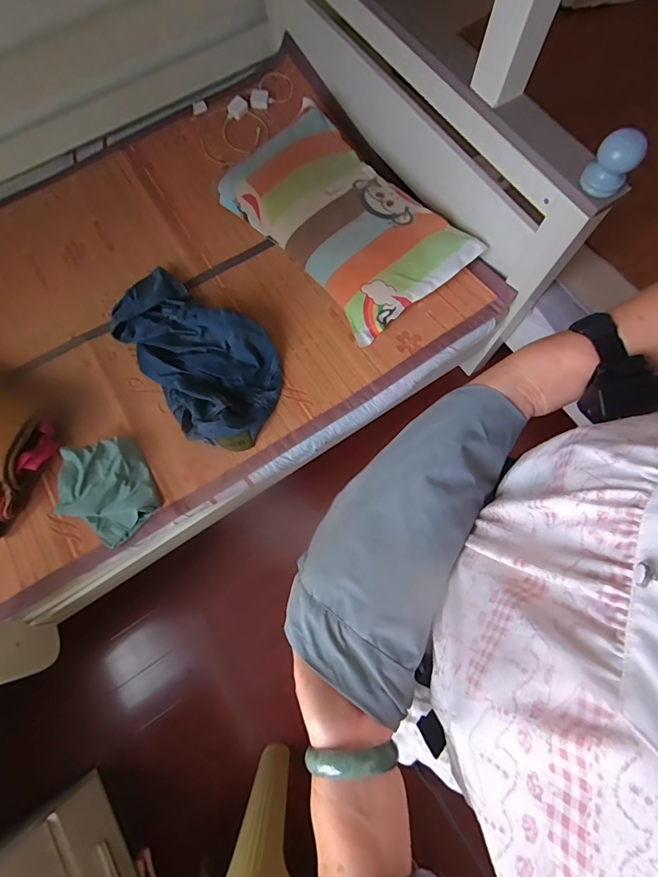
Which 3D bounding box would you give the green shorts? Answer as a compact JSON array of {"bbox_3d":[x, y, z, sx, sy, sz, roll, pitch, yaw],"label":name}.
[{"bbox_3d":[-0.540,0.127,0.961,0.210,0.063,0.241,-31,76,-8],"label":"green shorts"}]

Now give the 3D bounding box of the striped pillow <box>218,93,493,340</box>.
[{"bbox_3d":[0.018,-0.631,1.145,0.361,0.146,0.730,-40,77,-10],"label":"striped pillow"}]

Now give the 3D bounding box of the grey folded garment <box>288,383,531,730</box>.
[{"bbox_3d":[0.065,0.078,0.369,0.119,0.083,0.264,30,80,9],"label":"grey folded garment"}]

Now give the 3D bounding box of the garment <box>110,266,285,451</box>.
[{"bbox_3d":[-0.341,-0.234,1.061,0.314,0.112,0.549,-40,77,-10],"label":"garment"}]

